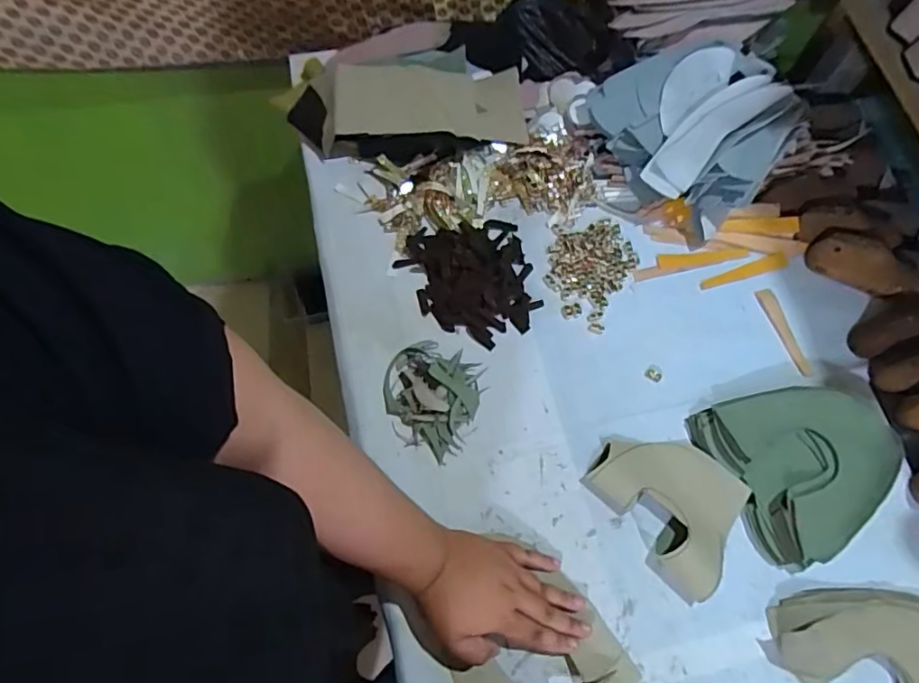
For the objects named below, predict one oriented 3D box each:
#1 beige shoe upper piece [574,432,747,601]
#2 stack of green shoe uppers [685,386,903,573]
[{"bbox_3d":[0.214,0.159,0.567,0.156,0.025,0.125,42,73,15],"label":"beige shoe upper piece"},{"bbox_3d":[0.360,0.122,0.583,0.179,0.037,0.172,-23,70,-10],"label":"stack of green shoe uppers"}]

